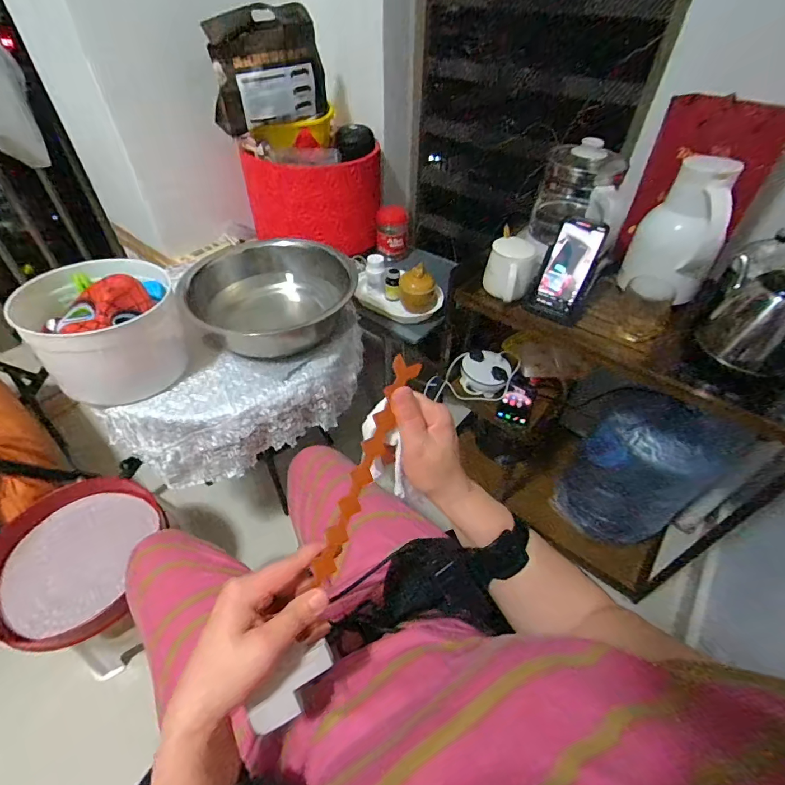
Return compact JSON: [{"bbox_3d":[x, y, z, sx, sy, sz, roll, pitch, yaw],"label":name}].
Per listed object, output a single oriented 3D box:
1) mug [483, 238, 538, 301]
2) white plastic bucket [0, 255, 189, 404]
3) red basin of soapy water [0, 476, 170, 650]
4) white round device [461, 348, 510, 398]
[{"bbox_3d":[0.238,-0.246,0.837,0.097,0.106,0.096,11,47,10],"label":"mug"},{"bbox_3d":[-0.509,-0.112,0.762,0.212,0.160,0.211,-33,55,-28],"label":"white plastic bucket"},{"bbox_3d":[-0.678,0.343,0.895,0.340,0.090,0.338,0,46,0],"label":"red basin of soapy water"},{"bbox_3d":[0.244,-0.051,1.100,0.122,0.065,0.107,15,48,13],"label":"white round device"}]

